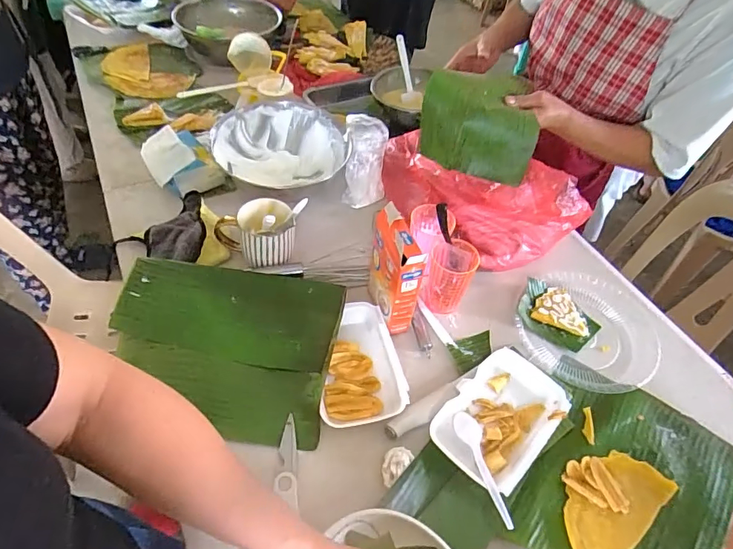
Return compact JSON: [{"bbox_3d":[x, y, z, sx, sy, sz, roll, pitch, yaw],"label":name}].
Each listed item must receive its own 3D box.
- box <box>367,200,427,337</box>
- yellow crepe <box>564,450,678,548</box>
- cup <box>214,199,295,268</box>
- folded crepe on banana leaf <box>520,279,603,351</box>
[{"bbox_3d":[0.036,-0.005,0.641,0.044,0.163,0.095,-13,52,-16],"label":"box"},{"bbox_3d":[0.282,0.265,0.526,0.152,0.014,0.074,-29,59,-27],"label":"yellow crepe"},{"bbox_3d":[-0.170,-0.065,0.700,0.116,0.081,0.077,-7,51,-12],"label":"cup"},{"bbox_3d":[0.296,0.059,0.711,0.117,0.025,0.087,37,56,23],"label":"folded crepe on banana leaf"}]

